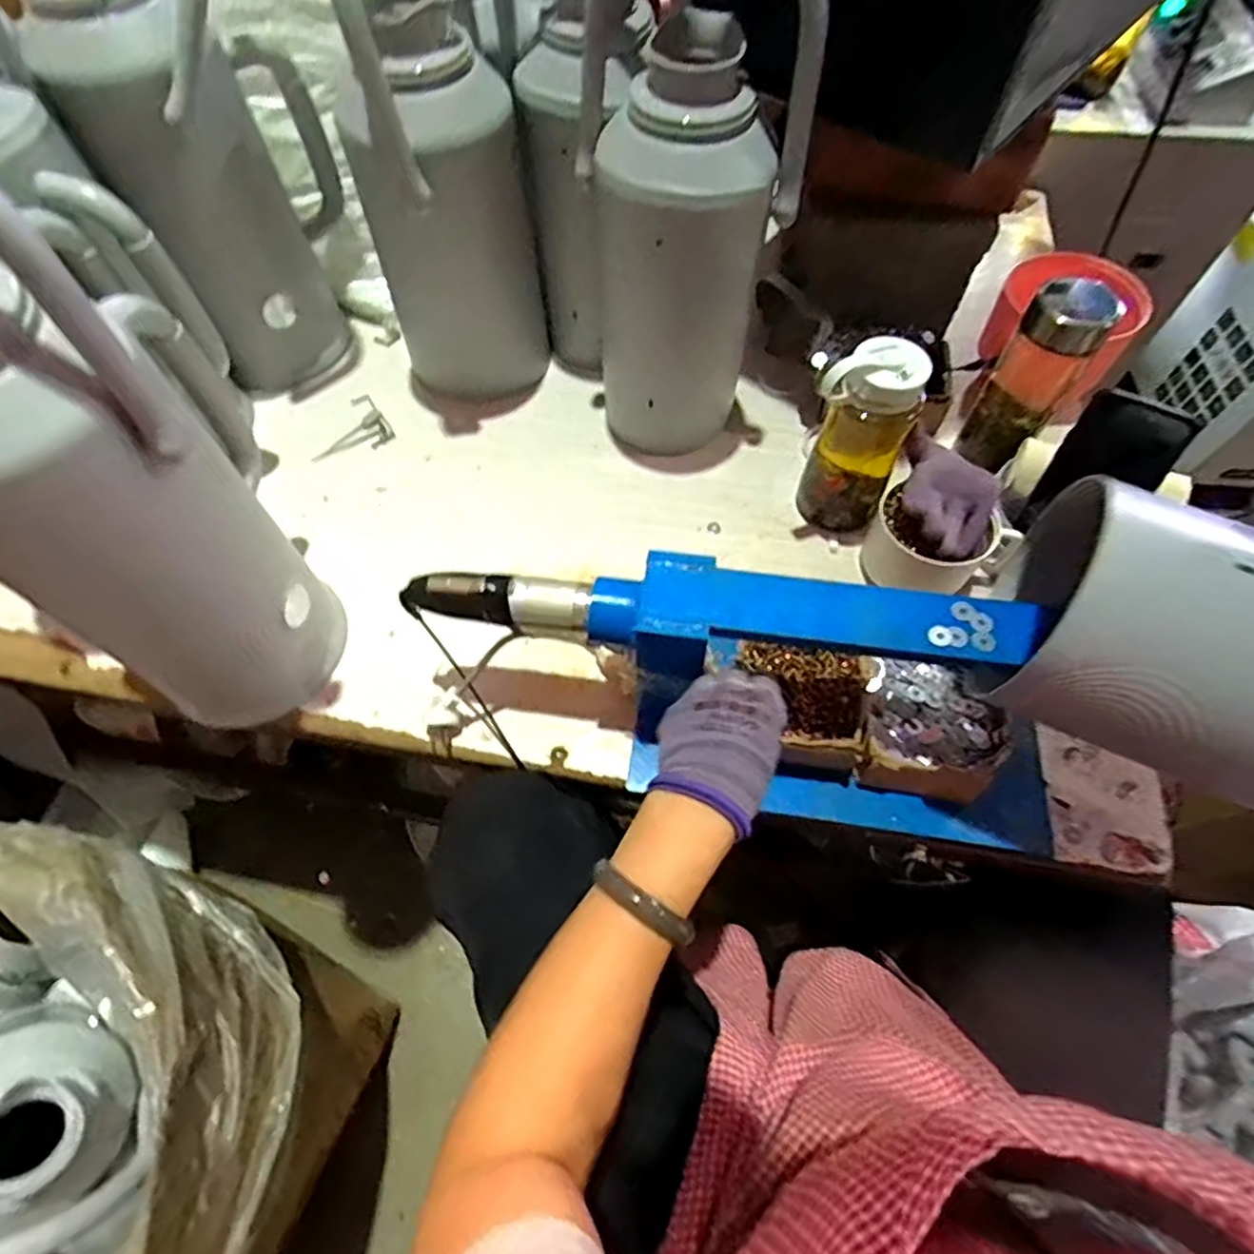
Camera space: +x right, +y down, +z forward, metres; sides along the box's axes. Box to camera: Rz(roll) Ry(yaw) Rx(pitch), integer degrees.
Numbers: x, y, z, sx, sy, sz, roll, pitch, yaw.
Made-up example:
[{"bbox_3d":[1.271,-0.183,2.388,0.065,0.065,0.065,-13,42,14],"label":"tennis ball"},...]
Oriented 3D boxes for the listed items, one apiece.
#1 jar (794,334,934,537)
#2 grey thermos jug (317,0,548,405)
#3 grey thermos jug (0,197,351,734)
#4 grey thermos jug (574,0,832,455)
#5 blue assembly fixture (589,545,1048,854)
[{"bbox_3d":[0.225,-0.178,0.649,0.083,0.188,0.074,28,66,15],"label":"jar"},{"bbox_3d":[-0.181,-0.437,0.664,0.164,0.417,0.172,-12,63,-5],"label":"grey thermos jug"},{"bbox_3d":[-0.362,-0.103,0.454,0.160,0.452,0.190,-26,65,-13],"label":"grey thermos jug"},{"bbox_3d":[0.052,-0.382,0.624,0.170,0.416,0.157,-17,63,-8],"label":"grey thermos jug"},{"bbox_3d":[0.161,0.067,0.507,0.381,0.172,0.133,10,63,6],"label":"blue assembly fixture"}]

